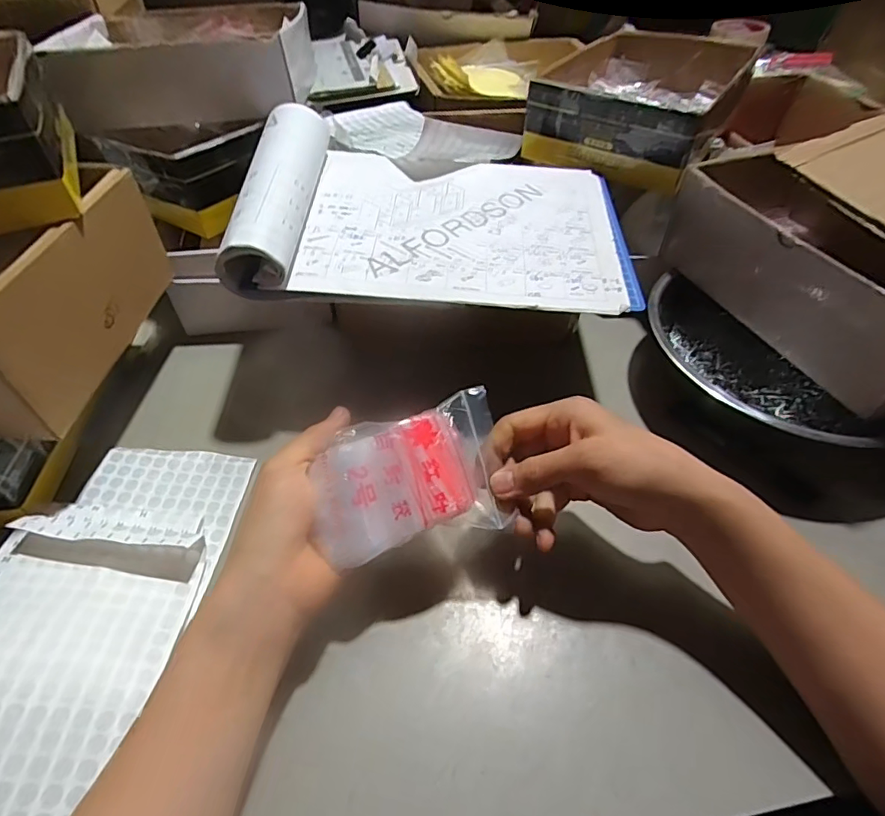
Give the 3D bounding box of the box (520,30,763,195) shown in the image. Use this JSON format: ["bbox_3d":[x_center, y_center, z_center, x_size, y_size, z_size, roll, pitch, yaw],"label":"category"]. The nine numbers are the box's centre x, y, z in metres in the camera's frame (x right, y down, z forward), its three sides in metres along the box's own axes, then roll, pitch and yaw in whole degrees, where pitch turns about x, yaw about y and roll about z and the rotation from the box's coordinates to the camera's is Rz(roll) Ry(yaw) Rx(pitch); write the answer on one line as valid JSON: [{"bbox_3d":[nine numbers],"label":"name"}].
[{"bbox_3d":[0.220,-0.345,0.569,0.180,0.065,0.261,25,53,20],"label":"box"}]

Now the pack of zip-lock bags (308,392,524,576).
[{"bbox_3d":[-0.019,0.042,0.322,0.117,0.031,0.086,-13,85,-5],"label":"pack of zip-lock bags"}]

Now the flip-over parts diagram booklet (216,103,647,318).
[{"bbox_3d":[-0.001,-0.172,0.431,0.316,0.062,0.214,1,48,0],"label":"flip-over parts diagram booklet"}]

